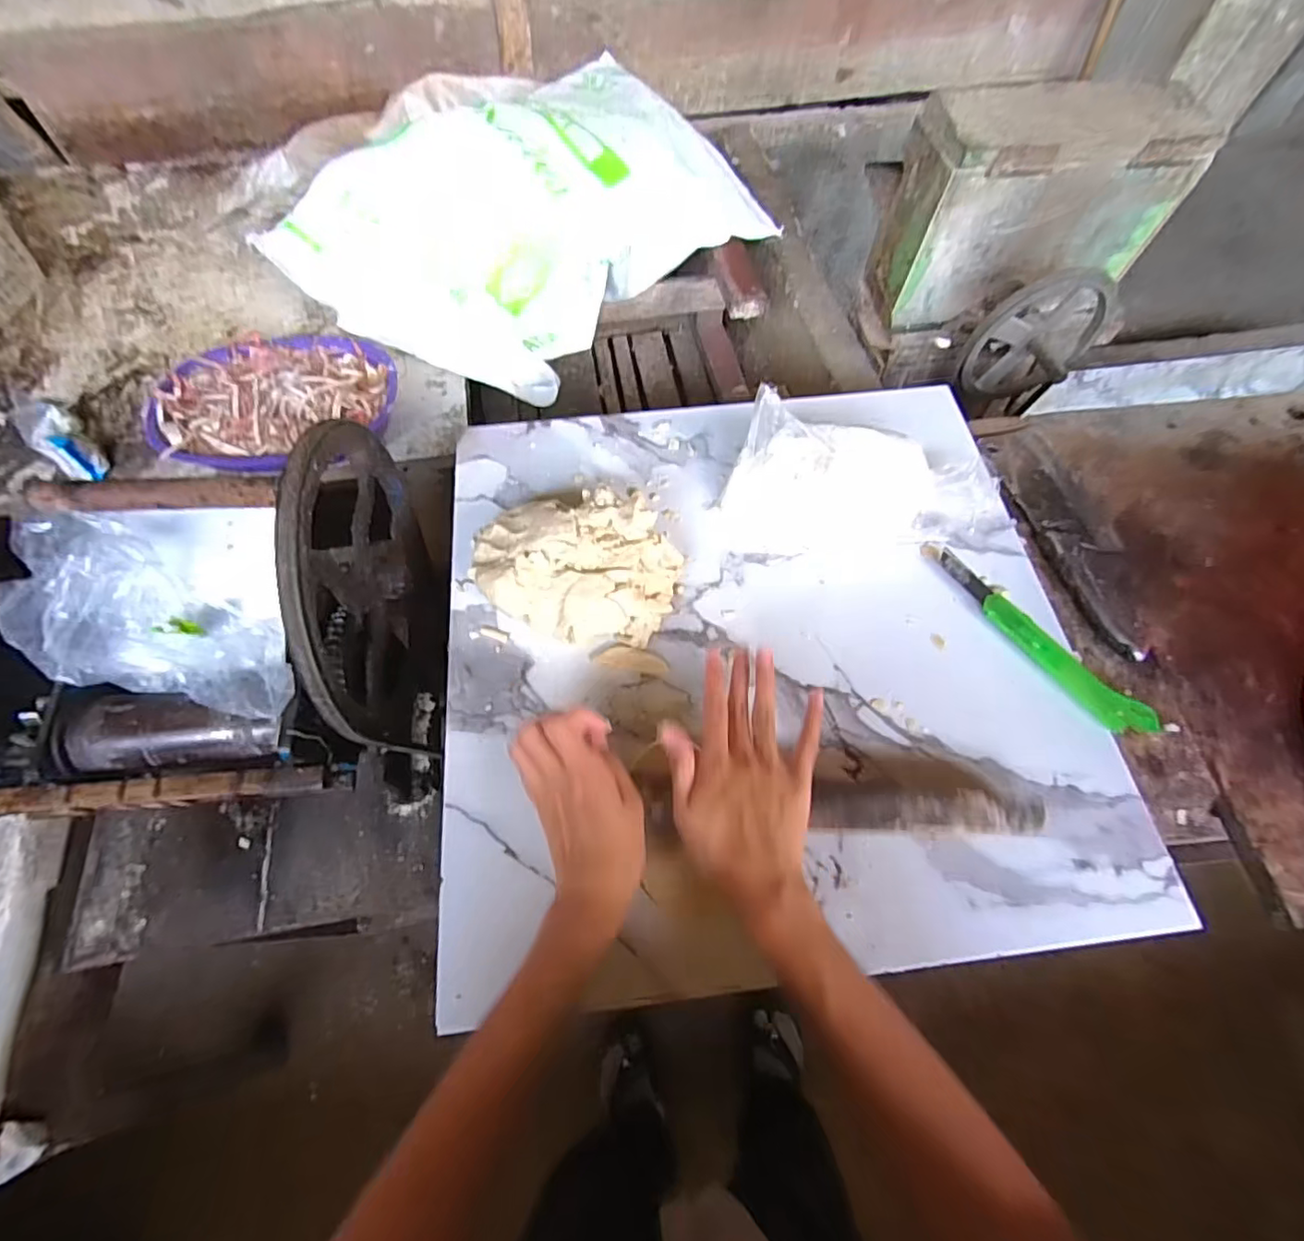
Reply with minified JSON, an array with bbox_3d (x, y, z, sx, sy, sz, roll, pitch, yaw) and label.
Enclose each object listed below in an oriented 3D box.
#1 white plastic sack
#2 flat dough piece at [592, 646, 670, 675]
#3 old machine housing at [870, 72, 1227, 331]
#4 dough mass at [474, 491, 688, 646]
[{"bbox_3d":[-0.157,-0.606,0.895,0.412,0.197,0.660,39,68,14],"label":"white plastic sack"},{"bbox_3d":[-0.016,0.031,0.475,0.059,0.005,0.018,13,64,3],"label":"flat dough piece"},{"bbox_3d":[0.513,-0.561,0.819,0.349,0.228,0.126,-4,65,-5],"label":"old machine housing"},{"bbox_3d":[-0.061,-0.045,0.478,0.161,0.062,0.119,20,65,6],"label":"dough mass"}]

